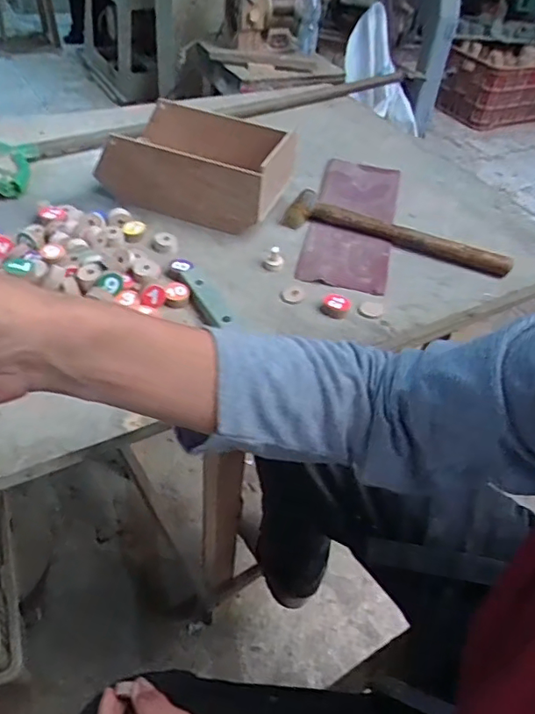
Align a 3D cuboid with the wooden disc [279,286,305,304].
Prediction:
[{"bbox_3d":[0.026,-0.065,0.573,0.027,0.005,0.027,4,44,-4],"label":"wooden disc"}]

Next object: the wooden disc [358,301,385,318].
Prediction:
[{"bbox_3d":[0.107,-0.049,0.565,0.025,0.004,0.024,4,44,-4],"label":"wooden disc"}]

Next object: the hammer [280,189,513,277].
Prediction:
[{"bbox_3d":[0.150,-0.141,0.644,0.260,0.022,0.057,21,46,13],"label":"hammer"}]

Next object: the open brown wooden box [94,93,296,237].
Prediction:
[{"bbox_3d":[-0.078,-0.234,0.667,0.206,0.085,0.126,18,45,11],"label":"open brown wooden box"}]

